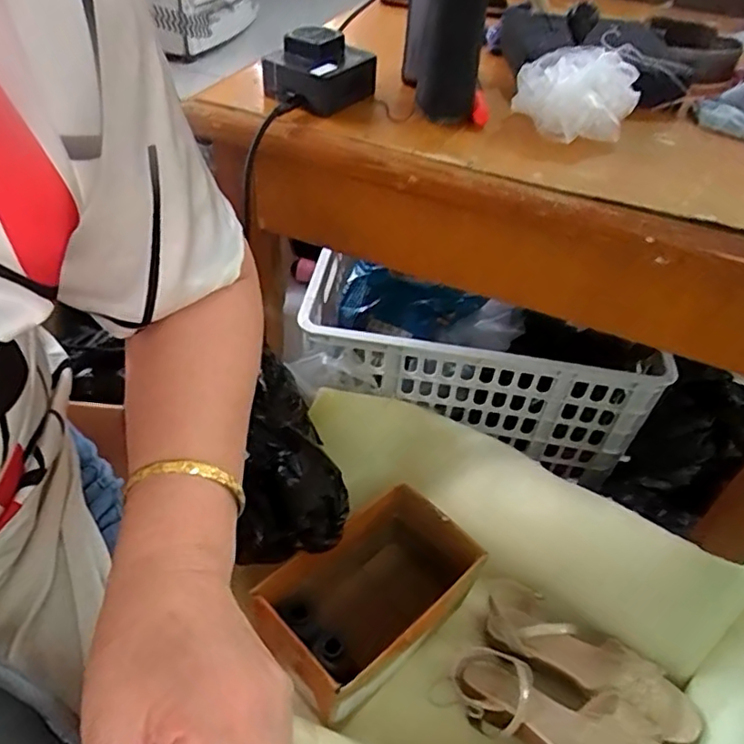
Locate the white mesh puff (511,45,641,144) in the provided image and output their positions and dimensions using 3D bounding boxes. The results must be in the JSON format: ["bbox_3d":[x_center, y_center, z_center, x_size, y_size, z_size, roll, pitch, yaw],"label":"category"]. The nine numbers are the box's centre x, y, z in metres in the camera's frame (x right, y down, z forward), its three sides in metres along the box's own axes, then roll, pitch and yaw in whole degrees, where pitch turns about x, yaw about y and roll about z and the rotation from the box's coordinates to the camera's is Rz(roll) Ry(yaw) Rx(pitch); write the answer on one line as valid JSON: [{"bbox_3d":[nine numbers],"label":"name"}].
[{"bbox_3d":[0.168,-0.234,0.500,0.096,0.048,0.084,24,48,18],"label":"white mesh puff"}]

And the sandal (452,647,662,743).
[{"bbox_3d":[0.199,0.369,0.640,0.249,0.059,0.087,8,38,41],"label":"sandal"}]

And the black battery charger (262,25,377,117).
[{"bbox_3d":[-0.049,-0.265,0.527,0.074,0.045,0.083,27,49,21],"label":"black battery charger"}]

